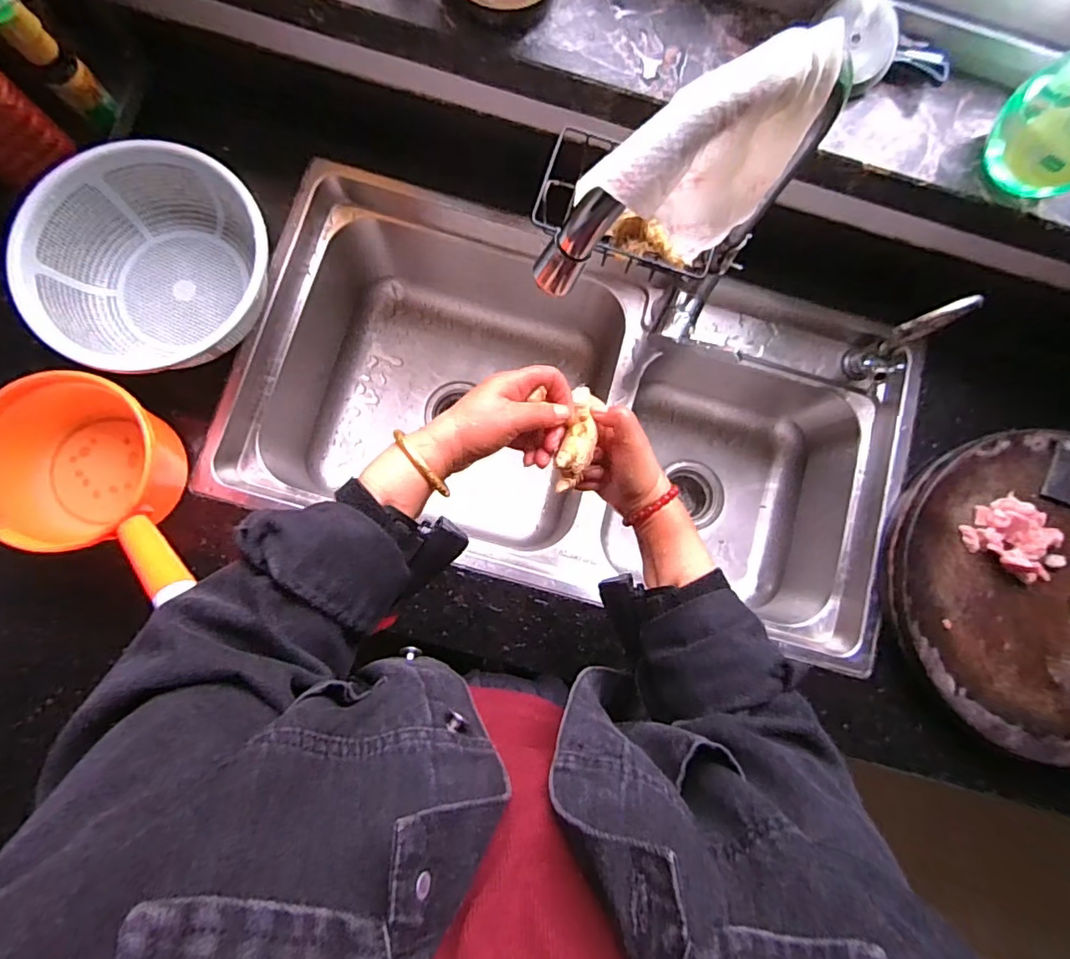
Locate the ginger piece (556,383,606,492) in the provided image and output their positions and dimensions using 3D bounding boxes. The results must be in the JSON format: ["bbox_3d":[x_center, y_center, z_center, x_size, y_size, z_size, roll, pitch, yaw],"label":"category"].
[{"bbox_3d":[0.036,-0.034,0.432,0.025,0.029,0.086,15,70,-1],"label":"ginger piece"}]

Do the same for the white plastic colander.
[{"bbox_3d":[-0.398,-0.233,0.578,0.226,0.089,0.215,0,83,-3],"label":"white plastic colander"}]

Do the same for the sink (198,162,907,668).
[{"bbox_3d":[0.053,-0.075,0.717,0.777,0.267,0.420,16,82,-1],"label":"sink"}]

